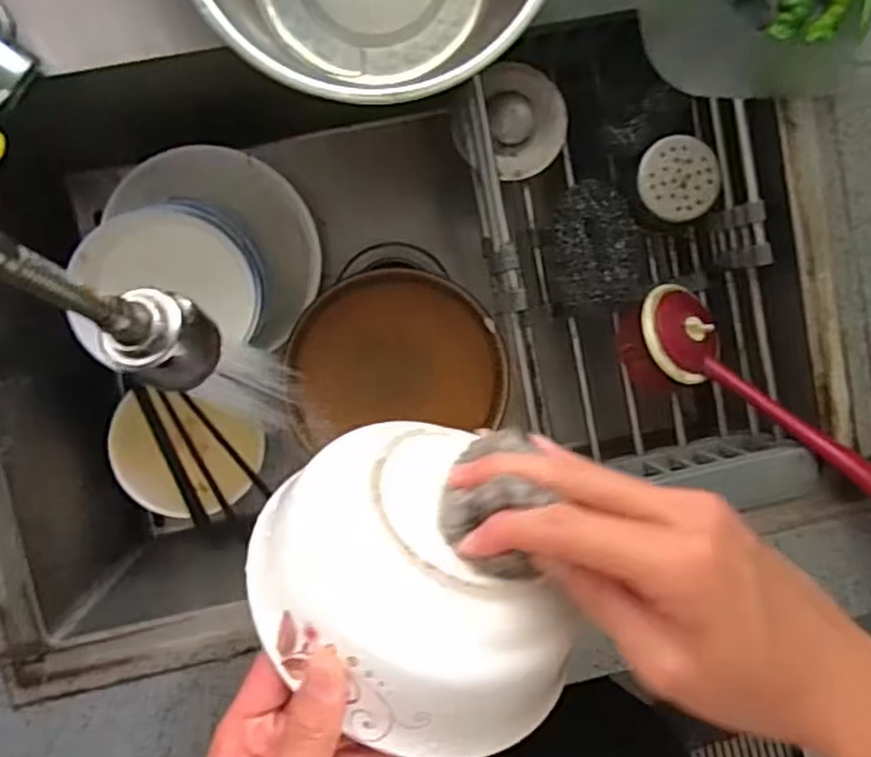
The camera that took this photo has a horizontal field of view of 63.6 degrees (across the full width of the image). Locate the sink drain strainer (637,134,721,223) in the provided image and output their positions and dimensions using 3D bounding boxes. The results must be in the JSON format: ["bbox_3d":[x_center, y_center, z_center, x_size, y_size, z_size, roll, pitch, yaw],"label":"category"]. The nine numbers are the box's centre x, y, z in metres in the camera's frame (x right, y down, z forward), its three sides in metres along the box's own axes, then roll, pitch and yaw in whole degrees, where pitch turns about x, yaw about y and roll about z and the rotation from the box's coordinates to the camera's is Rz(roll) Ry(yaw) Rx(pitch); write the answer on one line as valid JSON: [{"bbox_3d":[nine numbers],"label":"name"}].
[{"bbox_3d":[0.178,-0.146,0.511,0.060,0.005,0.059,0,93,-4],"label":"sink drain strainer"}]

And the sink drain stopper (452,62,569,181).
[{"bbox_3d":[0.059,-0.187,0.517,0.076,0.015,0.080,0,93,-4],"label":"sink drain stopper"}]

